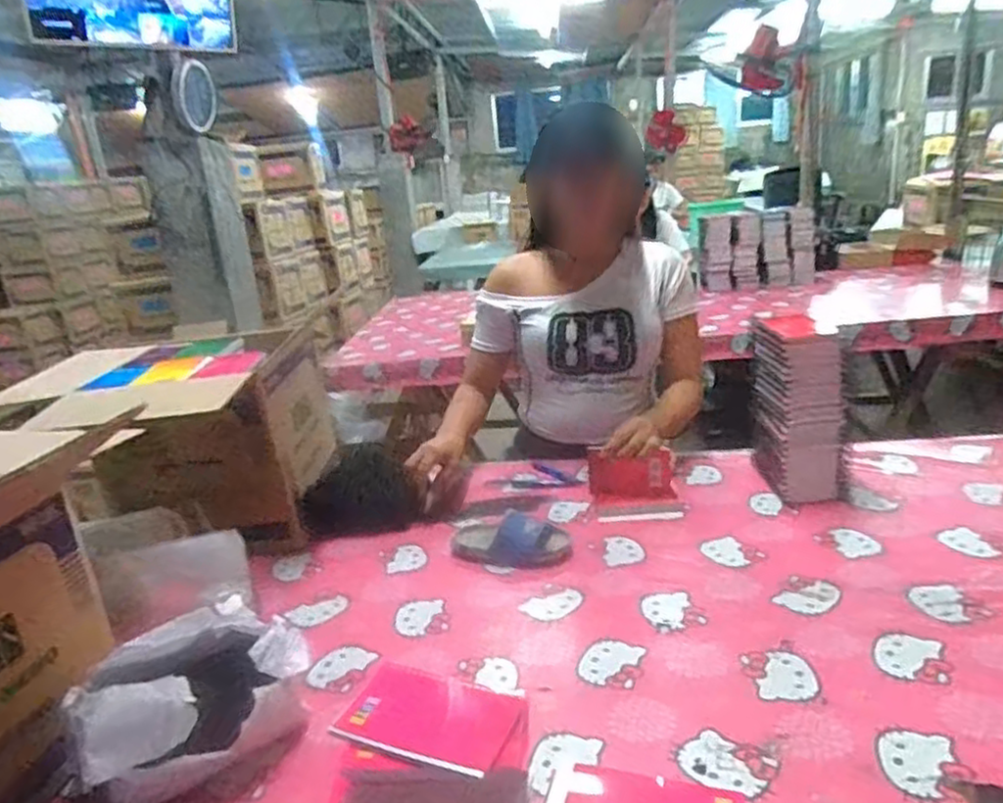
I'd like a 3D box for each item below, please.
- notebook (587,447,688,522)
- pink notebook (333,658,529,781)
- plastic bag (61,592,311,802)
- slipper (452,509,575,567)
[{"bbox_3d":[0.210,0.132,1.136,0.139,0.114,0.025,-4,-9,11],"label":"notebook"},{"bbox_3d":[-0.056,0.242,0.550,0.129,0.008,0.071,7,36,19],"label":"pink notebook"},{"bbox_3d":[-0.306,0.301,0.707,0.148,0.130,0.198,8,22,35],"label":"plastic bag"},{"bbox_3d":[0.013,0.196,1.050,0.181,0.054,0.085,-1,18,15],"label":"slipper"}]

